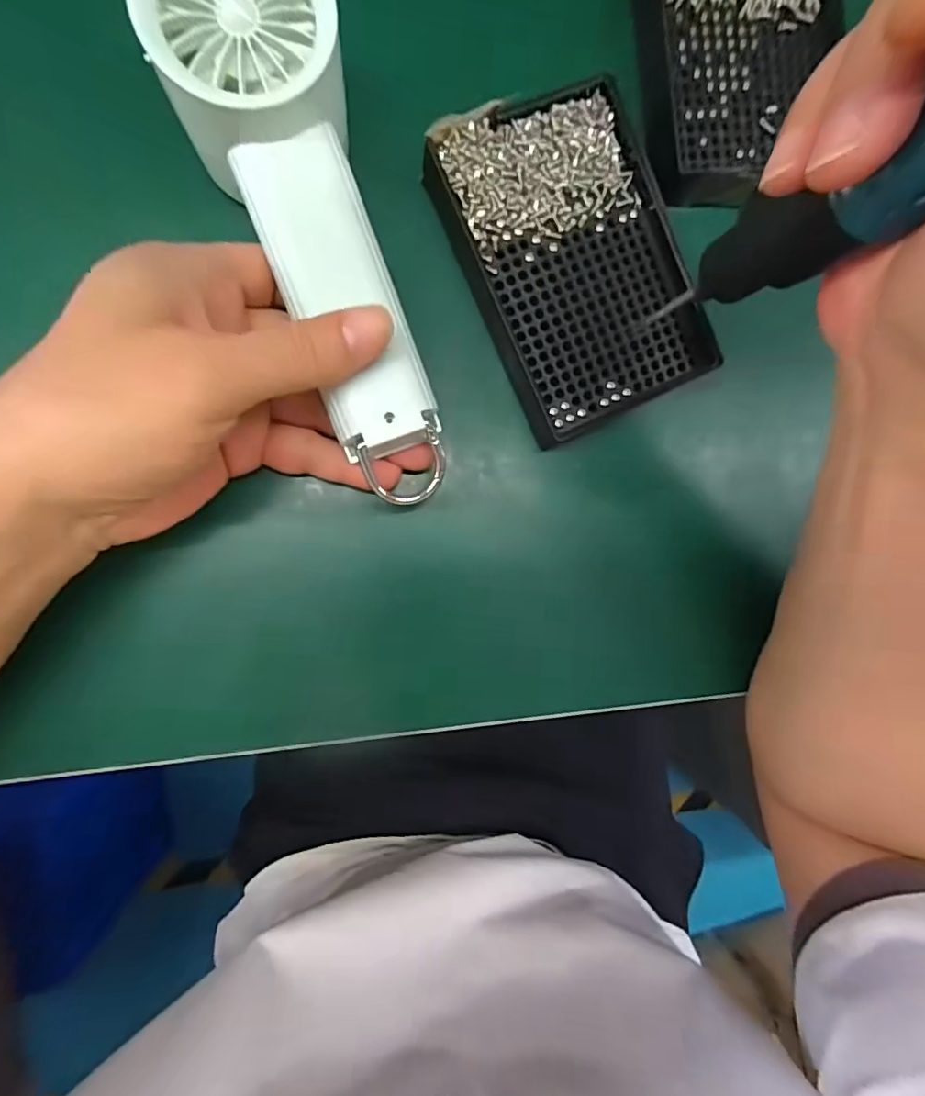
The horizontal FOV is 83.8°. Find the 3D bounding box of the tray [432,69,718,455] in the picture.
[{"bbox_3d":[0.052,-0.127,0.231,0.096,0.015,0.134,-26,96,-6],"label":"tray"}]

